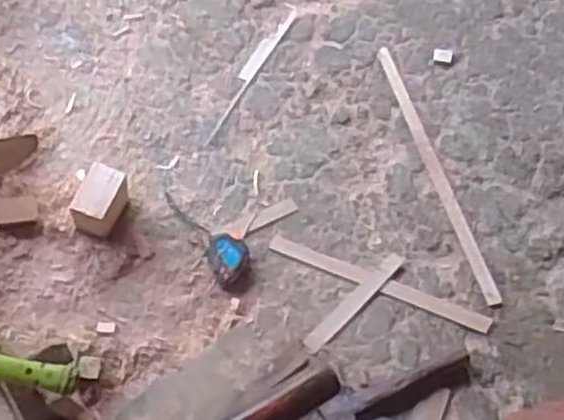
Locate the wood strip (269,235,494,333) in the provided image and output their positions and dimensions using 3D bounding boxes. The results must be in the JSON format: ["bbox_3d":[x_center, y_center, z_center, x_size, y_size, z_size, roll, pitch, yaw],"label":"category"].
[{"bbox_3d":[0.175,0.130,1.422,0.409,0.012,0.032,20,67,7],"label":"wood strip"}]

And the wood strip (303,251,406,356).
[{"bbox_3d":[0.128,0.162,1.409,0.033,0.007,0.236,42,71,15],"label":"wood strip"}]

